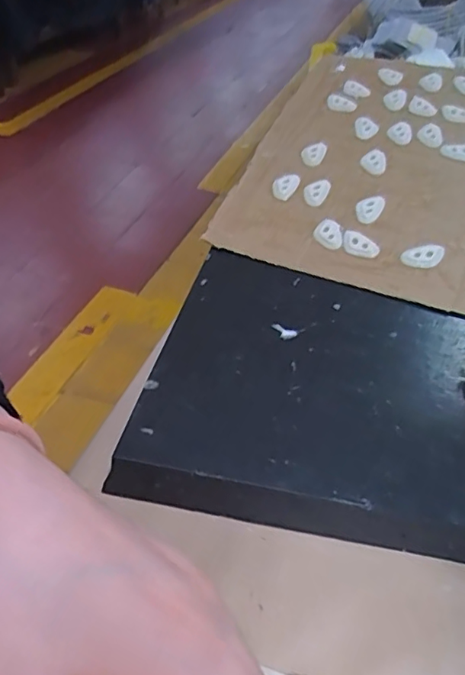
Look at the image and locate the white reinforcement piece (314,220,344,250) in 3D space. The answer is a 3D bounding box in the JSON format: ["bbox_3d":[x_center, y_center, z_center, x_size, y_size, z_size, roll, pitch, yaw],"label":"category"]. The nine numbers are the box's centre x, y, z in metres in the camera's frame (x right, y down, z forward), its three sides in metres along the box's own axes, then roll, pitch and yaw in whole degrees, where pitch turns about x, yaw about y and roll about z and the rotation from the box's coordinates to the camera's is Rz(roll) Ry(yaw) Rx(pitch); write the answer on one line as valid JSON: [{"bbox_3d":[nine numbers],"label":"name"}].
[{"bbox_3d":[0.063,-0.066,0.358,0.018,0.004,0.021,-43,62,-6],"label":"white reinforcement piece"}]

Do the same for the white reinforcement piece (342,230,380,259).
[{"bbox_3d":[0.080,-0.058,0.350,0.016,0.004,0.027,-47,60,-4],"label":"white reinforcement piece"}]

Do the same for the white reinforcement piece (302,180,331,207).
[{"bbox_3d":[0.056,-0.099,0.379,0.015,0.008,0.023,14,46,18],"label":"white reinforcement piece"}]

